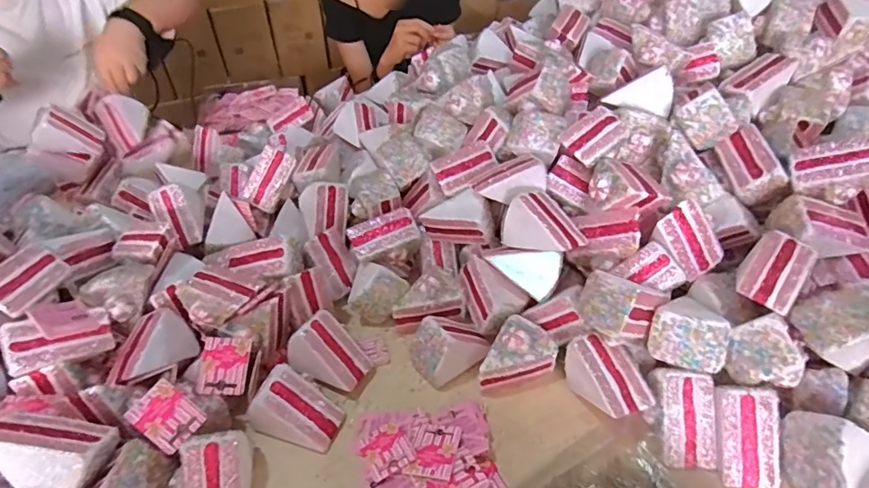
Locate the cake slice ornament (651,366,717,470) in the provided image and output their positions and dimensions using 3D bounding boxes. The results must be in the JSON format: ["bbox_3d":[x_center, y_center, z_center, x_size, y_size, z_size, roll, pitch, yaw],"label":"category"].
[{"bbox_3d":[0.243,0.169,0.504,0.052,0.049,0.089,-3,82,7],"label":"cake slice ornament"}]

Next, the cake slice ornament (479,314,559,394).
[{"bbox_3d":[0.094,0.128,0.555,0.064,0.060,0.082,18,43,25],"label":"cake slice ornament"}]

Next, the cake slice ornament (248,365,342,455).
[{"bbox_3d":[-0.141,0.172,0.521,0.078,0.068,0.058,9,40,16],"label":"cake slice ornament"}]

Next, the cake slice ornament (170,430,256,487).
[{"bbox_3d":[-0.198,0.218,0.459,0.063,0.064,0.078,-12,39,-12],"label":"cake slice ornament"}]

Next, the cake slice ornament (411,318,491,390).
[{"bbox_3d":[0.018,0.108,0.571,0.092,0.061,0.057,-29,45,-29],"label":"cake slice ornament"}]

